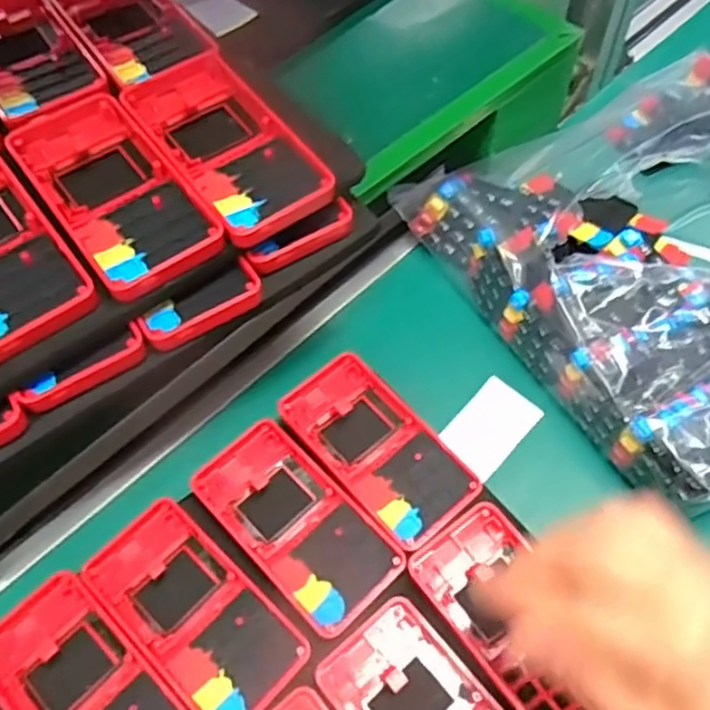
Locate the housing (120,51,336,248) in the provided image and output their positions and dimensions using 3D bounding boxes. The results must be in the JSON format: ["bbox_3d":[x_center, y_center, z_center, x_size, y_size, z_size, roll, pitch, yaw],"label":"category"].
[{"bbox_3d":[-0.069,-0.113,0.374,0.061,0.016,0.124,-32,62,-17],"label":"housing"}]

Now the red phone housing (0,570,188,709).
[{"bbox_3d":[-0.132,0.165,0.342,0.121,0.007,0.060,39,66,23],"label":"red phone housing"}]

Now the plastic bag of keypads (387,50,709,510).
[{"bbox_3d":[0.228,-0.077,0.479,0.291,0.074,0.278,-30,61,-16],"label":"plastic bag of keypads"}]

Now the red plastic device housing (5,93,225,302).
[{"bbox_3d":[-0.125,-0.088,0.356,0.061,0.010,0.135,-33,62,-17],"label":"red plastic device housing"}]

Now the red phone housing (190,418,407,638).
[{"bbox_3d":[-0.034,0.094,0.394,0.061,0.008,0.121,-38,64,-20],"label":"red phone housing"}]

